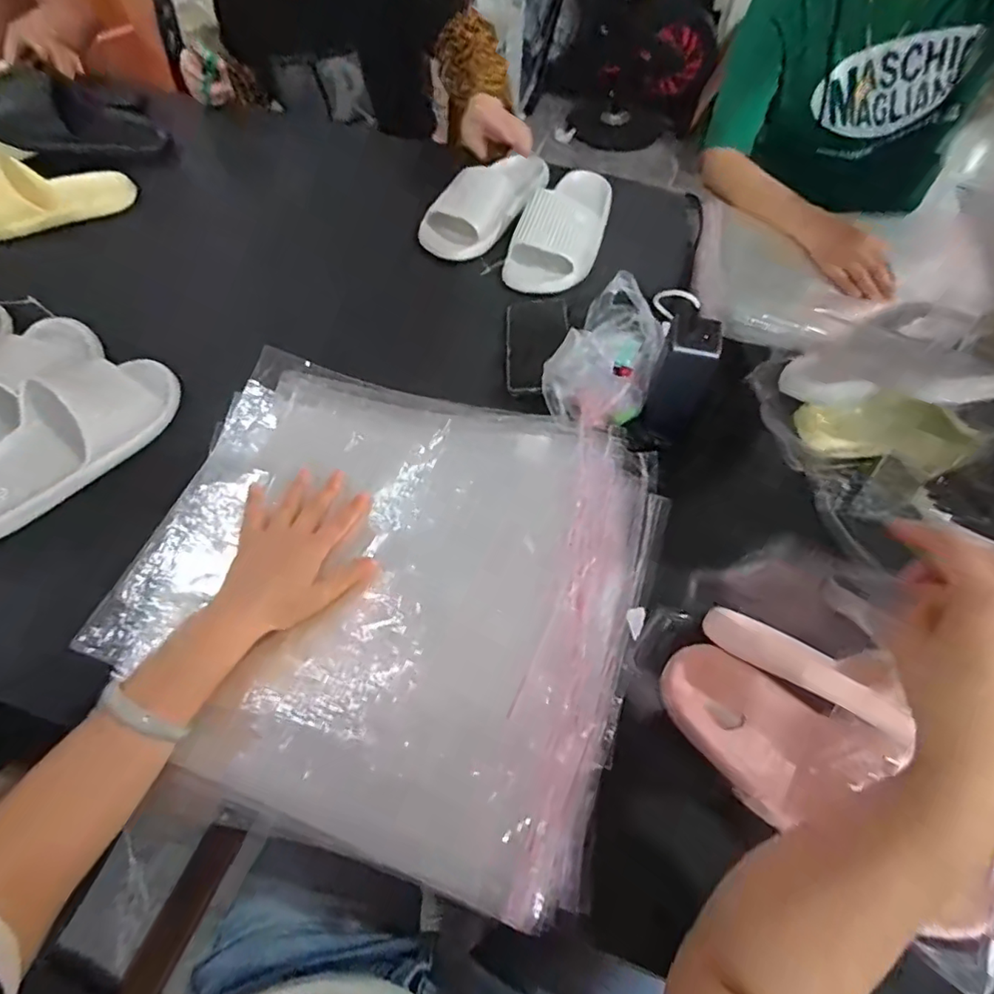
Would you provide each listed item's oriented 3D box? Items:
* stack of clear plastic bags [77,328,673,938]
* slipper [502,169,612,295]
[{"bbox_3d":[-0.094,0.070,0.488,0.426,0.054,0.399,17,60,9],"label":"stack of clear plastic bags"},{"bbox_3d":[0.104,-0.401,0.774,0.105,0.081,0.238,22,61,11],"label":"slipper"}]

